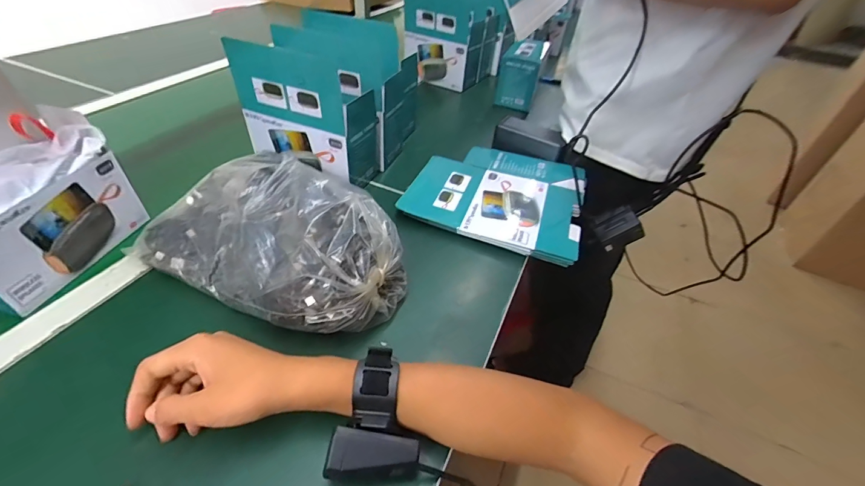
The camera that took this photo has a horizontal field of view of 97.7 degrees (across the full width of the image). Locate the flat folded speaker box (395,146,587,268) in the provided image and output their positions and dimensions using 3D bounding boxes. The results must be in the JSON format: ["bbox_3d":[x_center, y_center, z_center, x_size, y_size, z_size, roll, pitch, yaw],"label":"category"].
[{"bbox_3d":[0.108,-0.083,0.597,0.251,0.017,0.246,18,45,13],"label":"flat folded speaker box"}]

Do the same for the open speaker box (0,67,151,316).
[{"bbox_3d":[-0.440,-0.065,0.384,0.118,0.175,0.178,18,45,13],"label":"open speaker box"}]

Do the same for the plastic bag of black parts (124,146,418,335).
[{"bbox_3d":[-0.180,-0.010,0.408,0.298,0.112,0.149,21,45,16],"label":"plastic bag of black parts"}]

